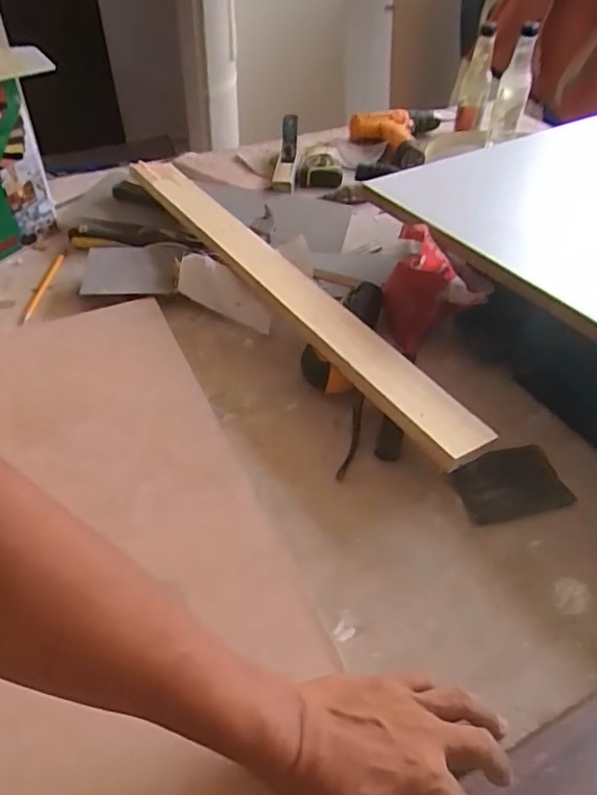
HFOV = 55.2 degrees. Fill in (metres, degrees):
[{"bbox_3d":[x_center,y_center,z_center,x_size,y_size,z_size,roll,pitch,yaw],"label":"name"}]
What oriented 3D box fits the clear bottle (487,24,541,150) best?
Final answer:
[{"bbox_3d":[0.405,-0.577,1.087,0.059,0.215,0.051,15,47,12],"label":"clear bottle"}]

